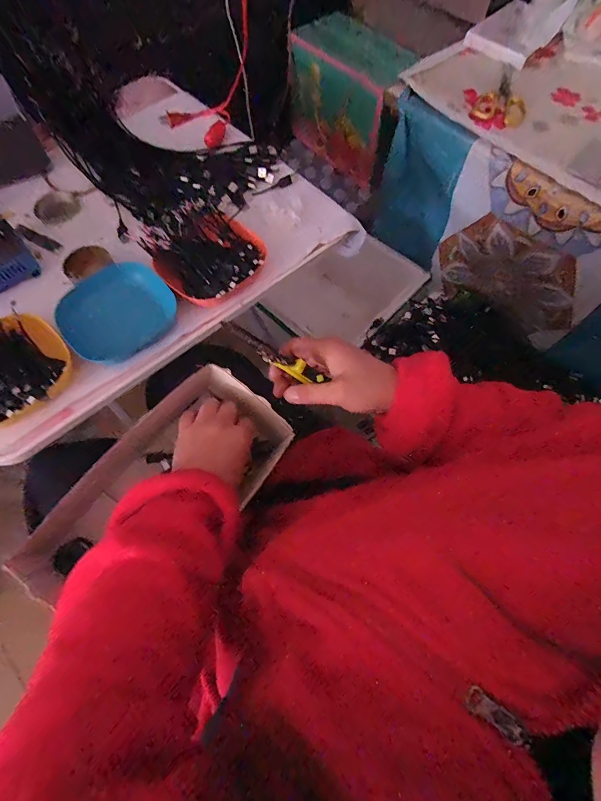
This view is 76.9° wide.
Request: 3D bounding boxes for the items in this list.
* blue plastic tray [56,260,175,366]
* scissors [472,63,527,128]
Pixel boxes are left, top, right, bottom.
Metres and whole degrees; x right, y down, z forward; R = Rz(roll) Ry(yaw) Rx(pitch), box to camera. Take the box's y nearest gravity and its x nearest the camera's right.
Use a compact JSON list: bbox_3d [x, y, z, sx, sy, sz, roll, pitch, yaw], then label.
[{"bbox_3d":[-0.242,-0.119,0.500,0.140,0.037,0.119,-42,73,-16],"label":"blue plastic tray"},{"bbox_3d":[0.372,-0.554,0.680,0.088,0.020,0.169,25,69,10],"label":"scissors"}]

